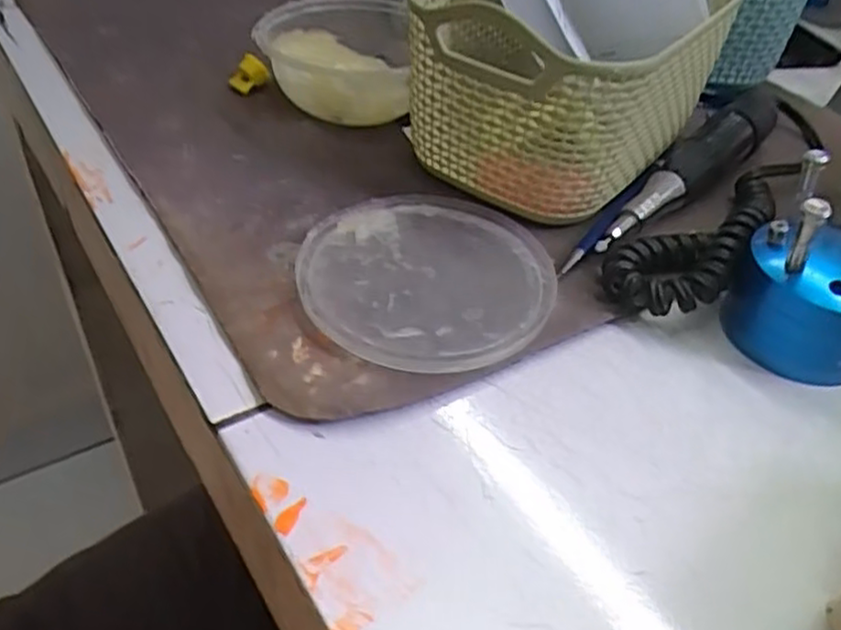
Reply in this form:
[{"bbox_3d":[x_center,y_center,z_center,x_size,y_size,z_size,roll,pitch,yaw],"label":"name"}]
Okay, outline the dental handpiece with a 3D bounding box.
[{"bbox_3d":[0.136,-0.071,0.355,0.022,0.030,0.159,31,50,27],"label":"dental handpiece"}]

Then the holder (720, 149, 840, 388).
[{"bbox_3d":[0.155,-0.016,0.274,0.060,0.069,0.055,35,51,29],"label":"holder"}]

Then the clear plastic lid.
[{"bbox_3d":[0.002,-0.017,0.303,0.102,0.008,0.105,2,43,-2],"label":"clear plastic lid"}]

